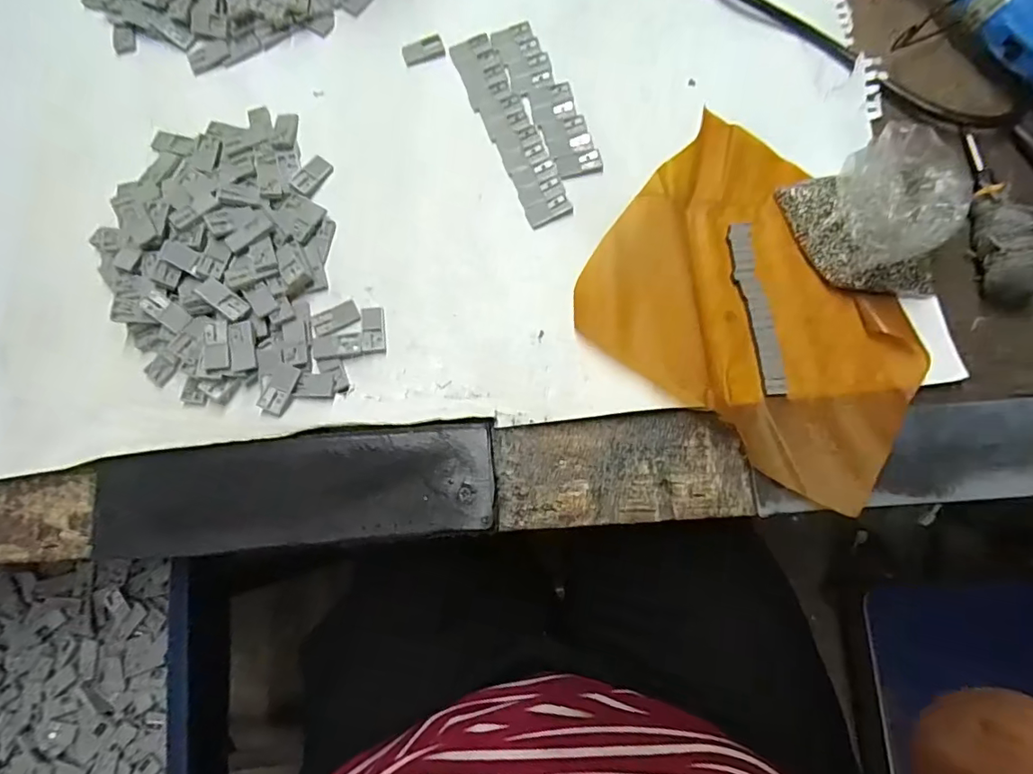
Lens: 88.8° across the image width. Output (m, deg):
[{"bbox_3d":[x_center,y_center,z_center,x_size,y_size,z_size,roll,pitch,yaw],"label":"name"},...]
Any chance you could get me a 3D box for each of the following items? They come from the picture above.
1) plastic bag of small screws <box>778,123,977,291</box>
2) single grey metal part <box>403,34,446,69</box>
[{"bbox_3d":[0.214,-0.100,0.304,0.083,0.042,0.087,-21,77,-5],"label":"plastic bag of small screws"},{"bbox_3d":[-0.062,-0.223,0.351,0.028,0.004,0.017,-21,77,-5],"label":"single grey metal part"}]

